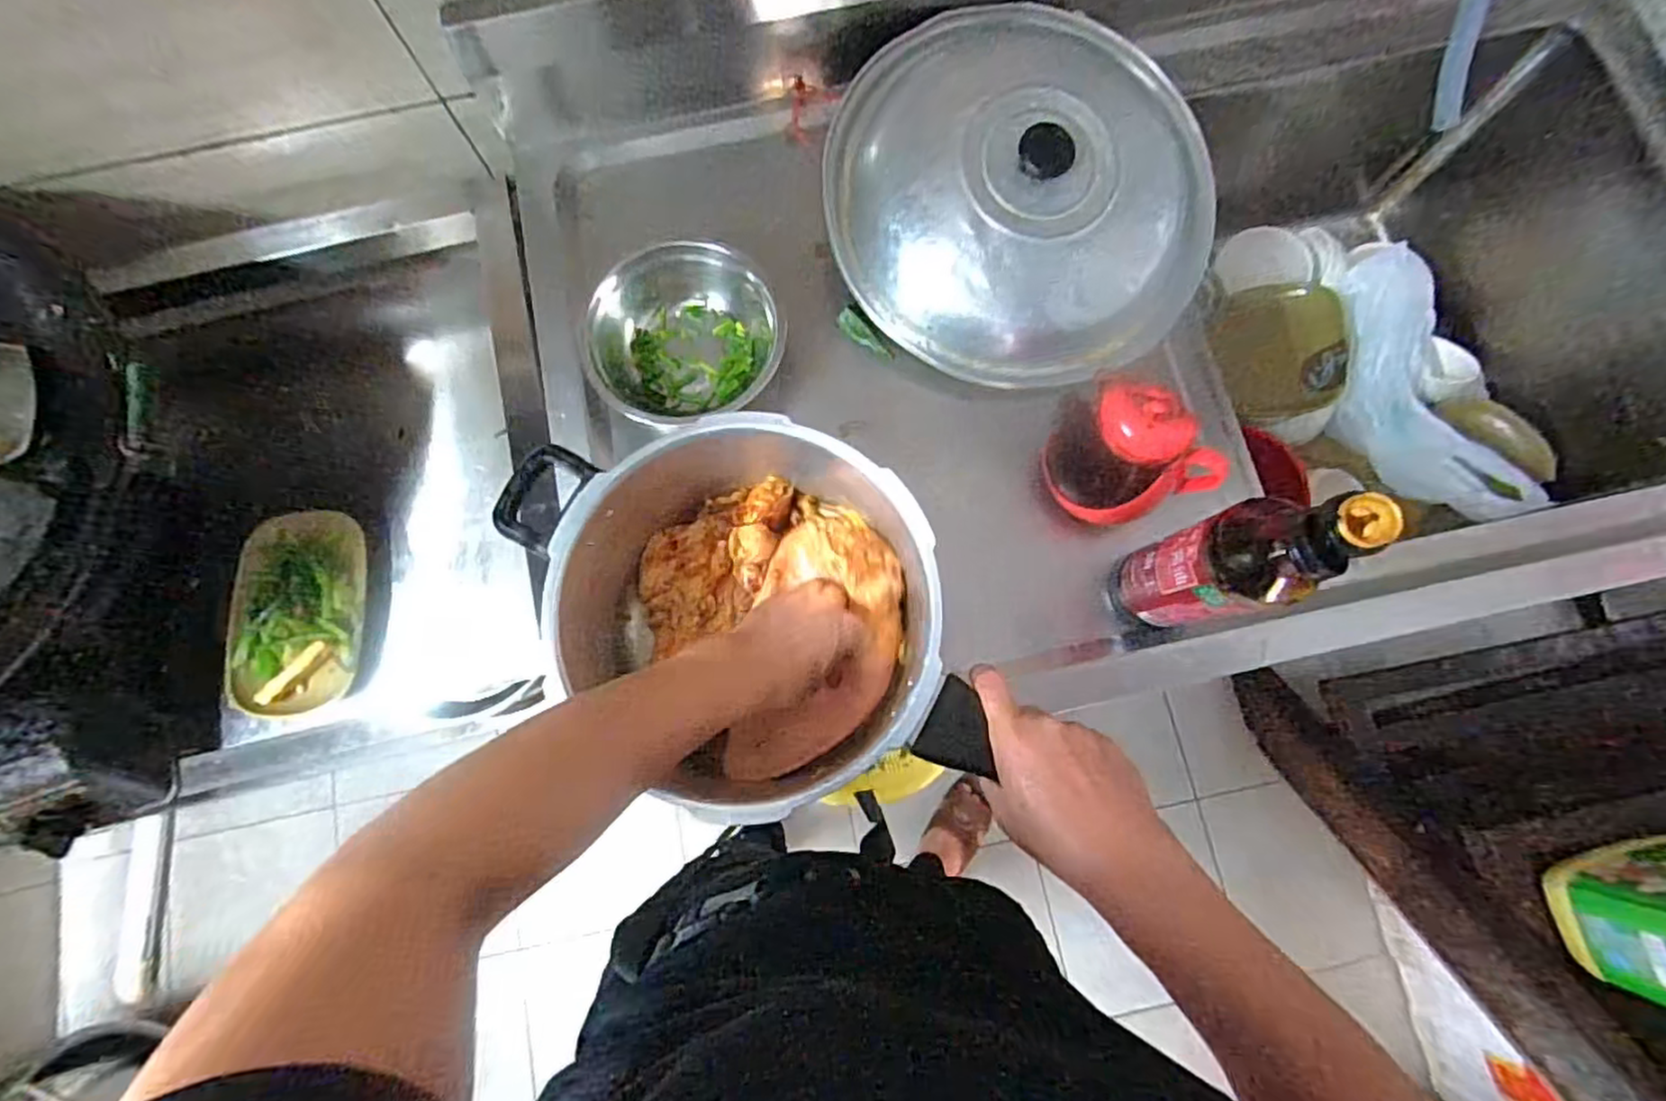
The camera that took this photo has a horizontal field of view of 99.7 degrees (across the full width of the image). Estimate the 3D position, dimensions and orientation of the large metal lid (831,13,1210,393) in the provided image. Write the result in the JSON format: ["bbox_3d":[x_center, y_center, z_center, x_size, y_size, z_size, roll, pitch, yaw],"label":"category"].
[{"bbox_3d":[0.161,-0.306,0.593,0.322,0.081,0.299,0,77,1],"label":"large metal lid"}]

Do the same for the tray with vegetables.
[{"bbox_3d":[-0.526,0.060,0.691,0.115,0.035,0.192,1,77,1],"label":"tray with vegetables"}]

